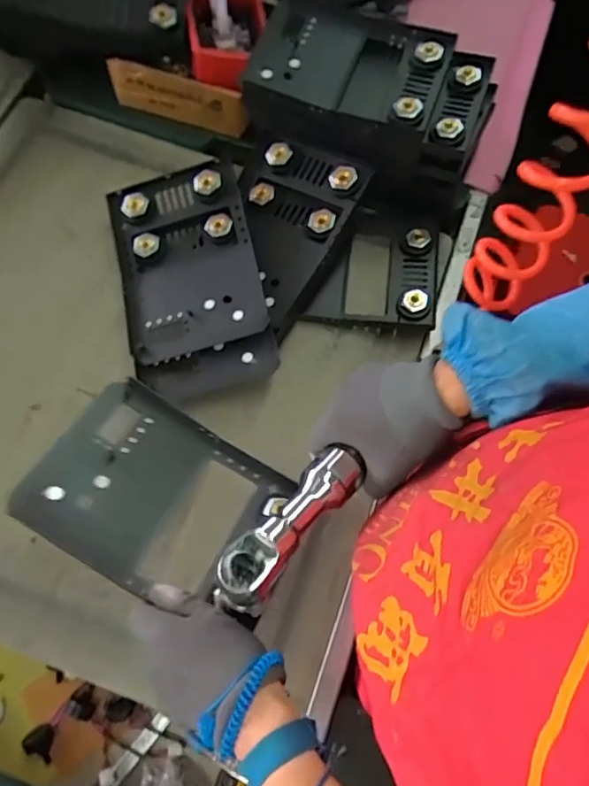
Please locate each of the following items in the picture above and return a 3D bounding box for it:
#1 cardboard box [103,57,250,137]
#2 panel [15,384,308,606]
[{"bbox_3d":[-0.151,-0.382,0.719,0.184,0.058,0.016,16,53,2],"label":"cardboard box"},{"bbox_3d":[-0.116,0.084,0.470,0.183,0.018,0.151,35,56,-5],"label":"panel"}]

